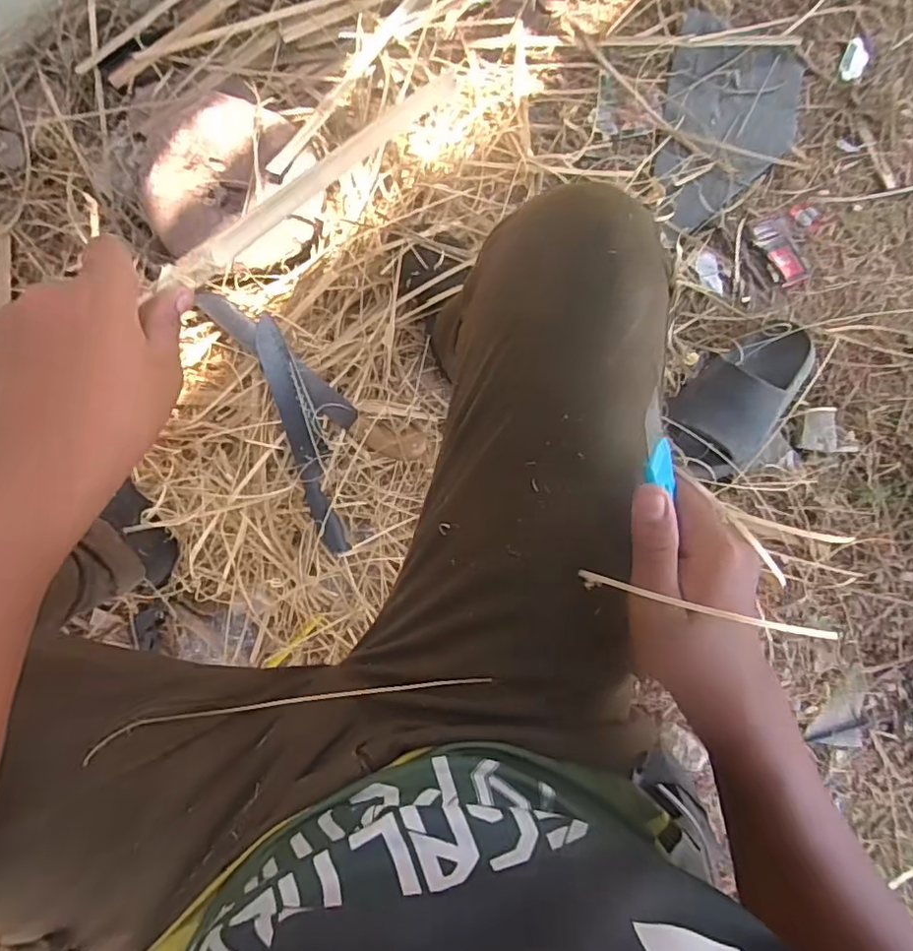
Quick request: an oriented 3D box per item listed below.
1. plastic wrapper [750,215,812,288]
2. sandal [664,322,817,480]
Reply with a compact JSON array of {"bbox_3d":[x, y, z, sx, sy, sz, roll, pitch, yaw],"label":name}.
[{"bbox_3d":[0.475,-0.328,0.829,0.060,0.010,0.105,-19,87,-9],"label":"plastic wrapper"},{"bbox_3d":[0.373,-0.104,0.730,0.128,0.074,0.252,40,81,1],"label":"sandal"}]

